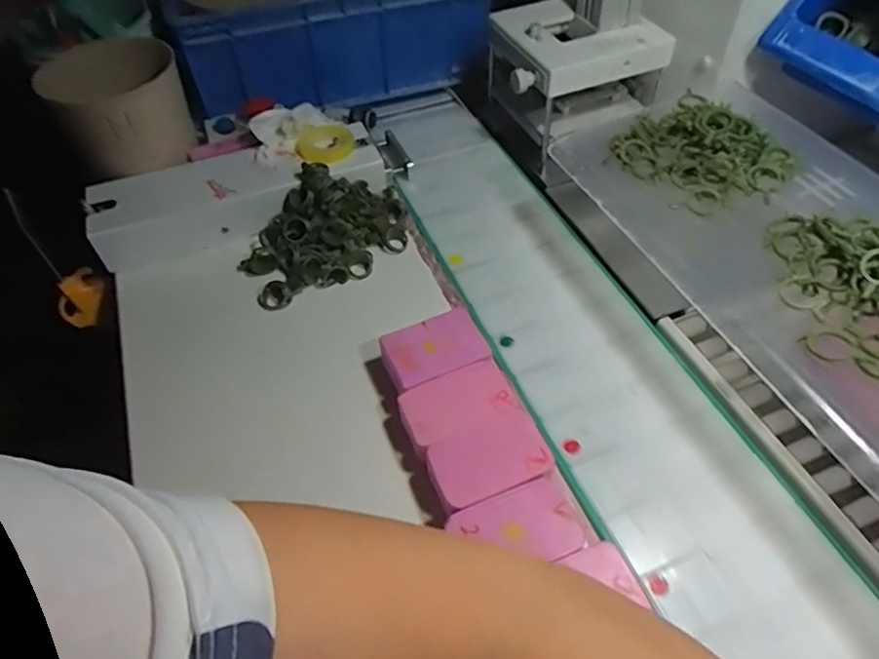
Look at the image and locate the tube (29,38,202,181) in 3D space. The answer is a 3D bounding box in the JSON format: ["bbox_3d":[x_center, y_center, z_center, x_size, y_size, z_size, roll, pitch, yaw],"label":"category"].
[{"bbox_3d":[-0.283,-0.195,0.536,0.113,0.084,0.102,-11,51,-6],"label":"tube"}]

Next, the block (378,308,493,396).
[{"bbox_3d":[-0.004,0.019,0.430,0.070,0.029,0.047,-22,53,-15],"label":"block"}]

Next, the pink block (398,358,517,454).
[{"bbox_3d":[0.012,0.053,0.405,0.074,0.024,0.042,-24,54,-17],"label":"pink block"}]

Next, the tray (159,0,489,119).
[{"bbox_3d":[-0.126,-0.350,0.660,0.325,0.135,0.171,-21,53,-14],"label":"tray"}]

